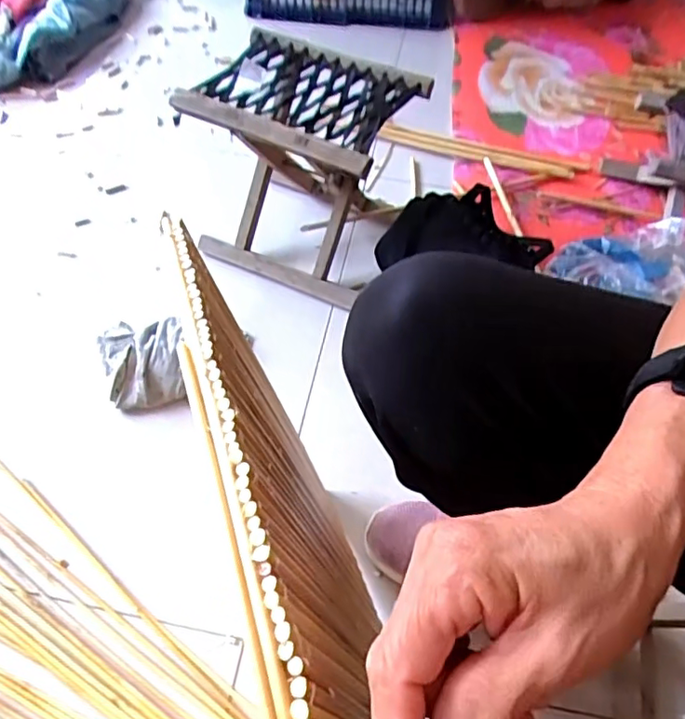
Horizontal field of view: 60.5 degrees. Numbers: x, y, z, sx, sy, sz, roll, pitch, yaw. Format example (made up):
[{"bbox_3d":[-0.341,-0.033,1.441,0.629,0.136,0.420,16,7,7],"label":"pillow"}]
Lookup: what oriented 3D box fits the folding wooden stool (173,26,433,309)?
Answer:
[{"bbox_3d":[-0.050,-0.275,0.850,0.255,0.264,0.224,21,54,13],"label":"folding wooden stool"}]

